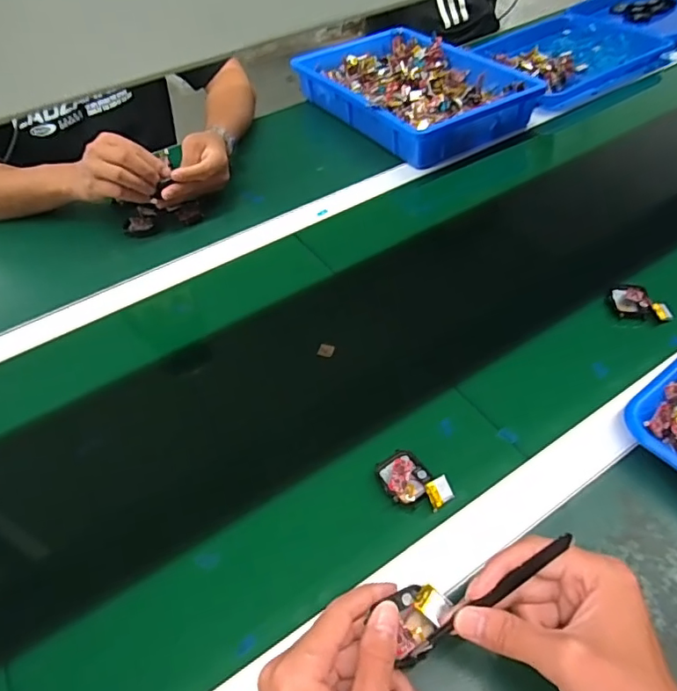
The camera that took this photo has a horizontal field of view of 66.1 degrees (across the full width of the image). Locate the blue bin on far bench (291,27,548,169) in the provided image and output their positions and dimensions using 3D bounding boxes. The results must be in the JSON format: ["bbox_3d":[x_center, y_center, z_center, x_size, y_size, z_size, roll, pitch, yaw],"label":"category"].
[{"bbox_3d":[0.112,-0.426,0.862,0.247,0.056,0.359,-28,51,-19],"label":"blue bin on far bench"}]

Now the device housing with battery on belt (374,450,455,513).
[{"bbox_3d":[0.060,0.112,0.427,0.063,0.013,0.039,28,55,27],"label":"device housing with battery on belt"}]

